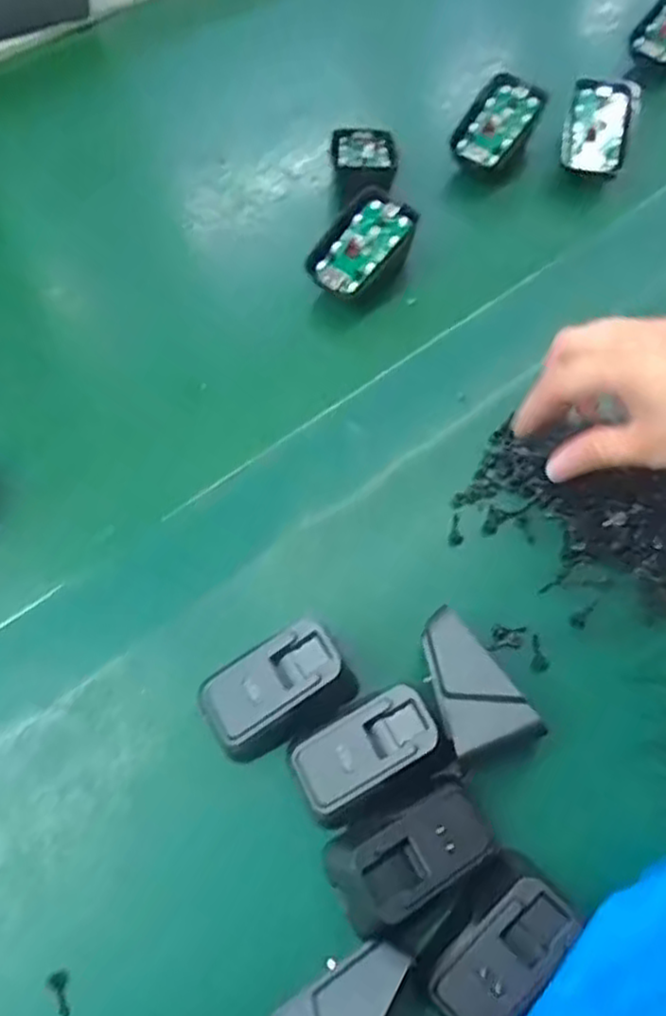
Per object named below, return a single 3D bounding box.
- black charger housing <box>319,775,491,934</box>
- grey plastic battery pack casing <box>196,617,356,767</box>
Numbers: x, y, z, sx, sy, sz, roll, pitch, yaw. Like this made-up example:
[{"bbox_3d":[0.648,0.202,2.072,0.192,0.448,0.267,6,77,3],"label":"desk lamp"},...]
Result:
[{"bbox_3d":[0.032,0.141,0.301,0.069,0.033,0.038,-29,68,-15],"label":"black charger housing"},{"bbox_3d":[-0.024,0.082,0.325,0.067,0.034,0.038,-26,68,-14],"label":"grey plastic battery pack casing"}]

